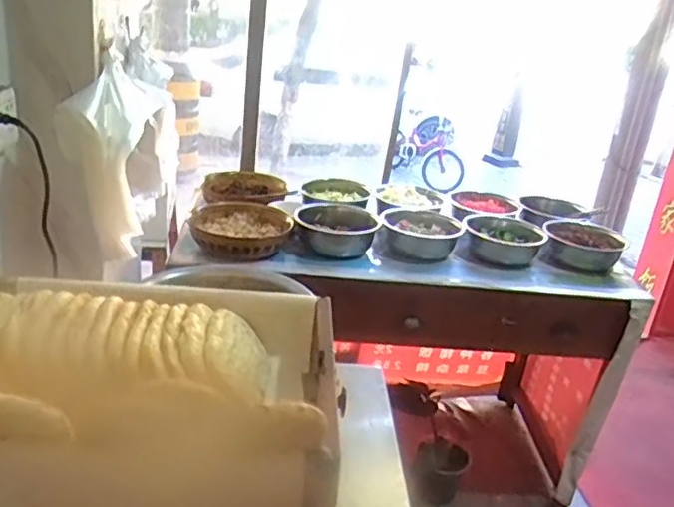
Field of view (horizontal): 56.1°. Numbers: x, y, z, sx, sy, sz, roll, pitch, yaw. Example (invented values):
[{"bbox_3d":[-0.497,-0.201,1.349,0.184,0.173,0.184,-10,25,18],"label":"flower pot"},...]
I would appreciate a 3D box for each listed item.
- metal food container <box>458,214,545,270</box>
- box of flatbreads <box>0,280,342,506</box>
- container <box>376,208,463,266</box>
[{"bbox_3d":[0.460,-0.031,1.771,0.219,0.114,0.253,15,25,16],"label":"metal food container"},{"bbox_3d":[-0.247,0.140,0.739,0.488,0.153,0.344,7,24,-1],"label":"box of flatbreads"},{"bbox_3d":[0.230,-0.045,1.743,0.210,0.110,0.166,15,25,16],"label":"container"}]

